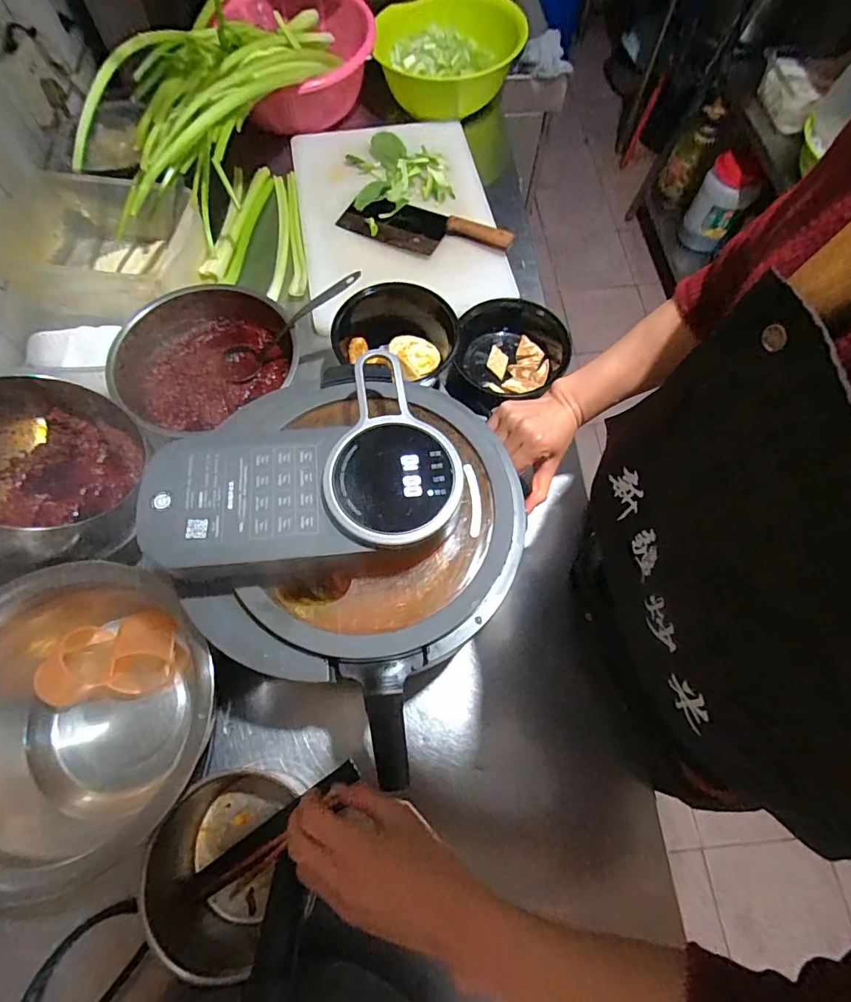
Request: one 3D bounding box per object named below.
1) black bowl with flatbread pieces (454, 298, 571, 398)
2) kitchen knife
[{"bbox_3d":[0.121,-0.221,0.703,0.135,0.072,0.143,0,68,0],"label":"black bowl with flatbread pieces"},{"bbox_3d":[-0.005,-0.458,0.805,0.296,0.028,0.094,22,69,9],"label":"kitchen knife"}]

